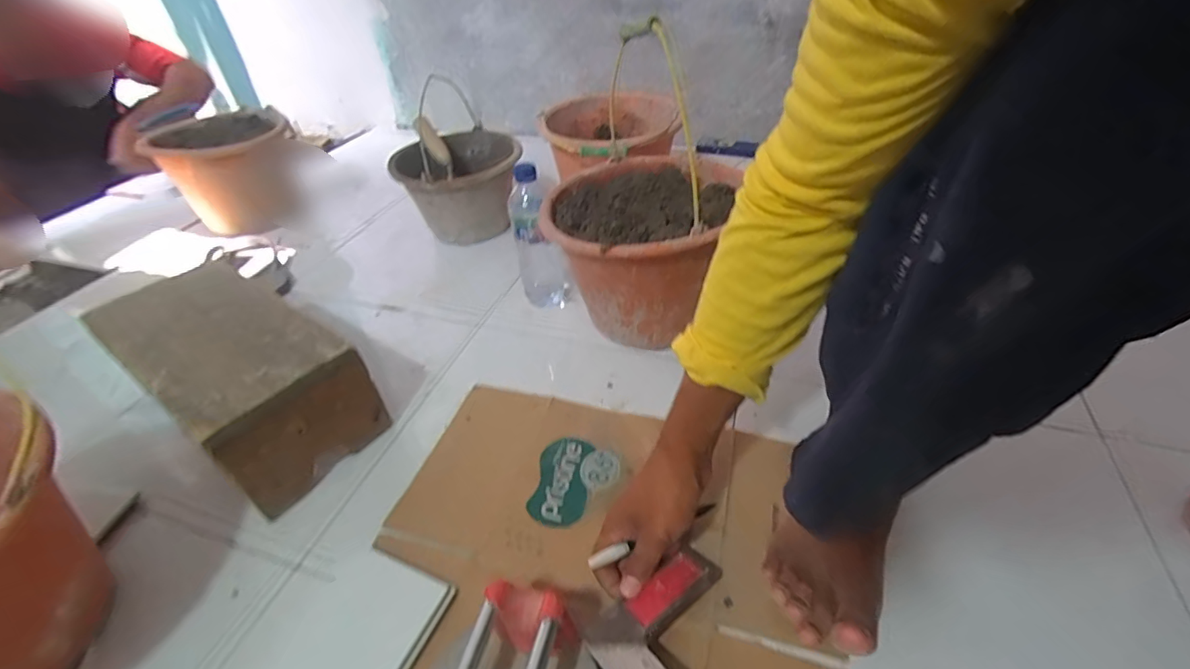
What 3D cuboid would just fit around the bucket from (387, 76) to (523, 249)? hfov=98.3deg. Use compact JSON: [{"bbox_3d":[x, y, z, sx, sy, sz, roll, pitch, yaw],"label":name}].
[{"bbox_3d":[-0.258,-0.292,1.000,0.220,0.190,0.259,-12,41,-9],"label":"bucket"}]

